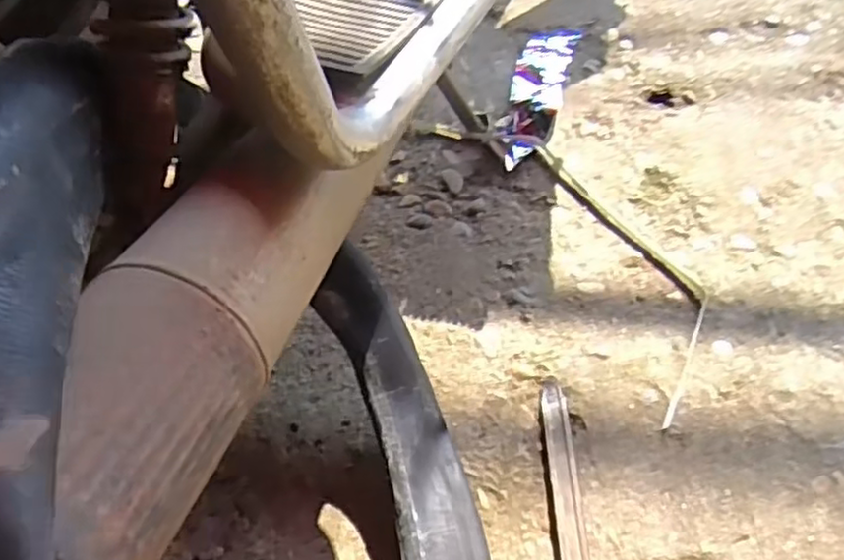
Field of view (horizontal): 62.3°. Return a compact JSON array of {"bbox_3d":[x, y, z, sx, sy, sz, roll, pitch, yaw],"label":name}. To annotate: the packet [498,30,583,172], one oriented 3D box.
[{"bbox_3d":[0.163,-0.277,0.991,0.079,0.031,0.311,13,55,12],"label":"packet"}]

